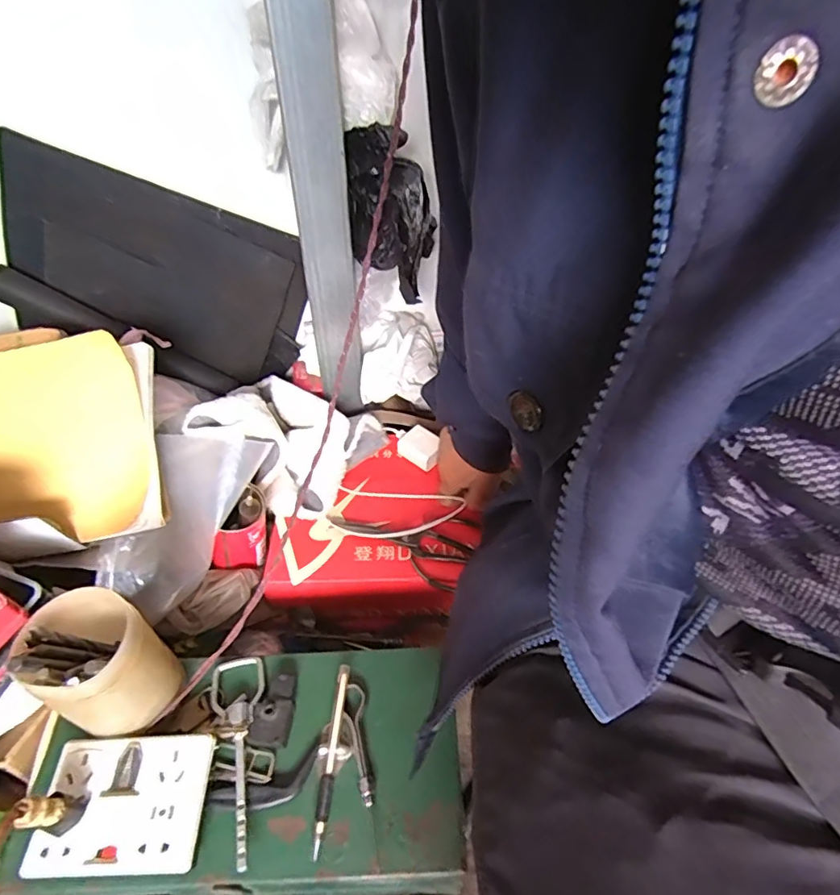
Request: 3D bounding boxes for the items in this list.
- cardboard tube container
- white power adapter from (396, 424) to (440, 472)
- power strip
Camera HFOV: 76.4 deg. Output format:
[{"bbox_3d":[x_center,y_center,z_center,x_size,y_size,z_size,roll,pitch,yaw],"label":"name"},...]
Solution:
[{"bbox_3d":[-0.239,0.163,0.401,0.080,0.098,0.076,0,44,0],"label":"cardboard tube container"},{"bbox_3d":[0.002,0.000,0.702,0.055,0.028,0.040,31,51,28],"label":"white power adapter"},{"bbox_3d":[-0.214,0.256,0.385,0.118,0.029,0.083,-1,44,-1],"label":"power strip"}]

